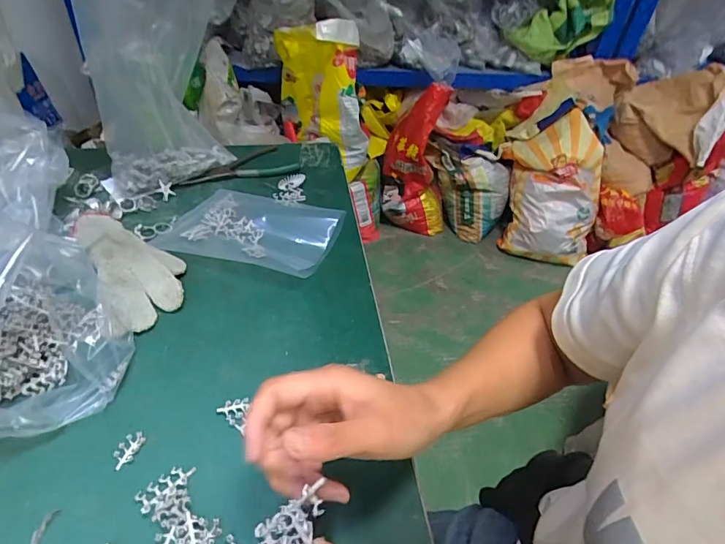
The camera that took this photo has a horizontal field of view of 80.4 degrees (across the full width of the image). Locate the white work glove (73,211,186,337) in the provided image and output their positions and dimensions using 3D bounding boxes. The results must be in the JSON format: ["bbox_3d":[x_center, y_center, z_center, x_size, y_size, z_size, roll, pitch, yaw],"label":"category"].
[{"bbox_3d":[-0.253,-0.019,0.471,0.086,0.036,0.199,-21,48,-27],"label":"white work glove"}]

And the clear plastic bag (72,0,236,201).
[{"bbox_3d":[-0.256,-0.231,0.540,0.159,0.248,0.088,-18,47,-24],"label":"clear plastic bag"}]

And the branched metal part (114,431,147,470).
[{"bbox_3d":[-0.181,0.136,0.331,0.016,0.004,0.029,17,43,12],"label":"branched metal part"}]

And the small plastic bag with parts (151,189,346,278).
[{"bbox_3d":[-0.135,-0.058,0.538,0.203,0.024,0.146,15,43,11],"label":"small plastic bag with parts"}]

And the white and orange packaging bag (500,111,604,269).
[{"bbox_3d":[0.739,-0.331,1.677,0.343,0.547,0.173,4,3,13],"label":"white and orange packaging bag"}]

